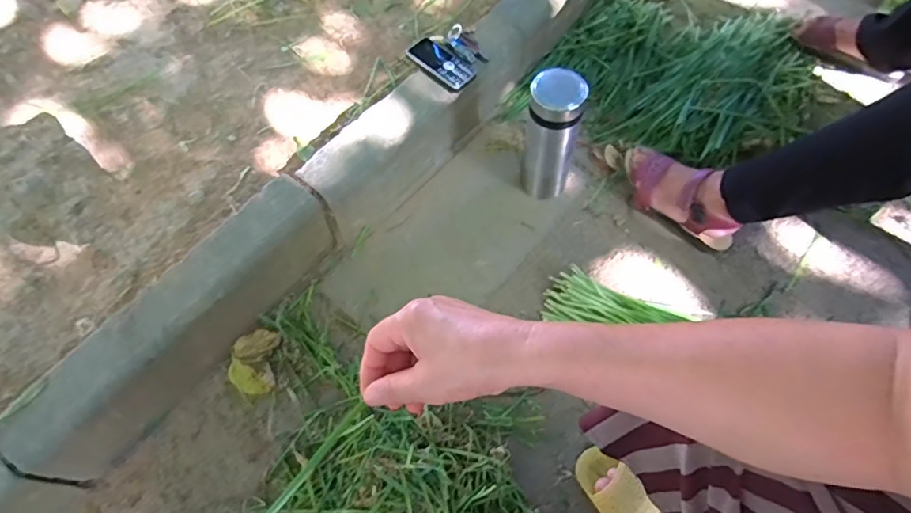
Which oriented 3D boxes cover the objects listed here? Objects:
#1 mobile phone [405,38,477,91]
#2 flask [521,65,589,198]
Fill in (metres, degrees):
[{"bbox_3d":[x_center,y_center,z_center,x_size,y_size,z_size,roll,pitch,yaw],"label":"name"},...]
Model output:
[{"bbox_3d":[-0.026,-0.339,0.931,0.121,0.015,0.060,34,67,17],"label":"mobile phone"},{"bbox_3d":[0.156,-0.198,0.884,0.091,0.223,0.086,10,62,5],"label":"flask"}]

